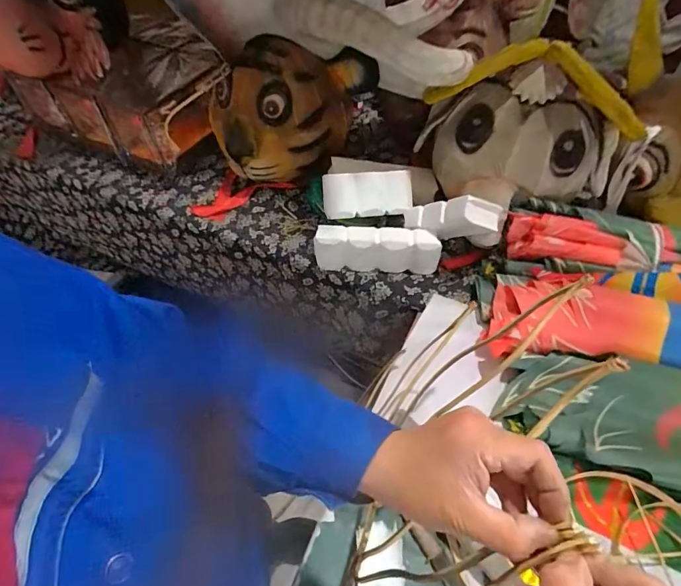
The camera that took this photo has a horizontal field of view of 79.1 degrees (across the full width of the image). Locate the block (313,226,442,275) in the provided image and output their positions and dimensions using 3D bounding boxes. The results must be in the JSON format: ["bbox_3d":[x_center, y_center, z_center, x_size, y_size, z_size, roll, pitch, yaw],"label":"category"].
[{"bbox_3d":[0.080,-0.094,0.930,0.275,0.102,0.059,4,54,3],"label":"block"}]

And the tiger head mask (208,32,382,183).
[{"bbox_3d":[-0.138,-0.474,1.059,0.384,0.281,0.310,-17,55,-12],"label":"tiger head mask"}]

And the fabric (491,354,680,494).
[{"bbox_3d":[0.551,0.235,0.693,0.521,0.103,0.178,12,55,9],"label":"fabric"}]

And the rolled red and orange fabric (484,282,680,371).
[{"bbox_3d":[0.576,0.082,0.756,0.569,0.085,0.158,9,54,7],"label":"rolled red and orange fabric"}]

